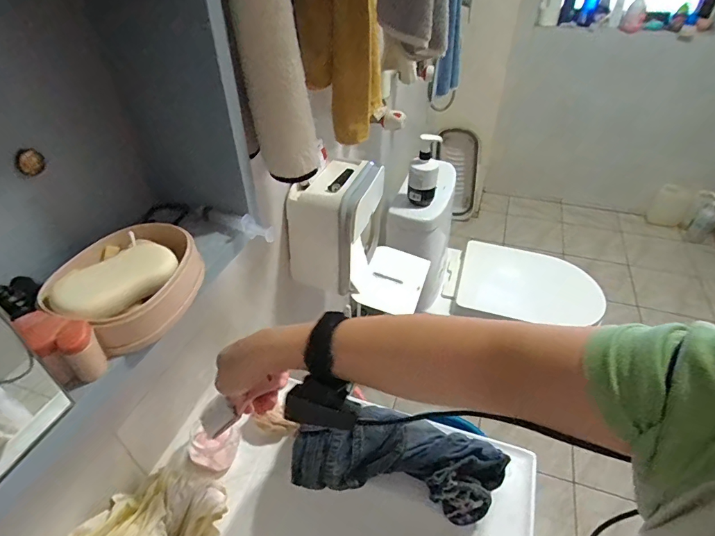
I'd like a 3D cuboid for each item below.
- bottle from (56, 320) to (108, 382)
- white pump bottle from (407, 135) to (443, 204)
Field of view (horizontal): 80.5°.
[{"bbox_3d":[-0.181,0.055,0.280,0.020,0.039,0.017,-33,48,-32],"label":"bottle"},{"bbox_3d":[0.174,-0.254,1.111,0.076,0.185,0.070,6,40,9],"label":"white pump bottle"}]

